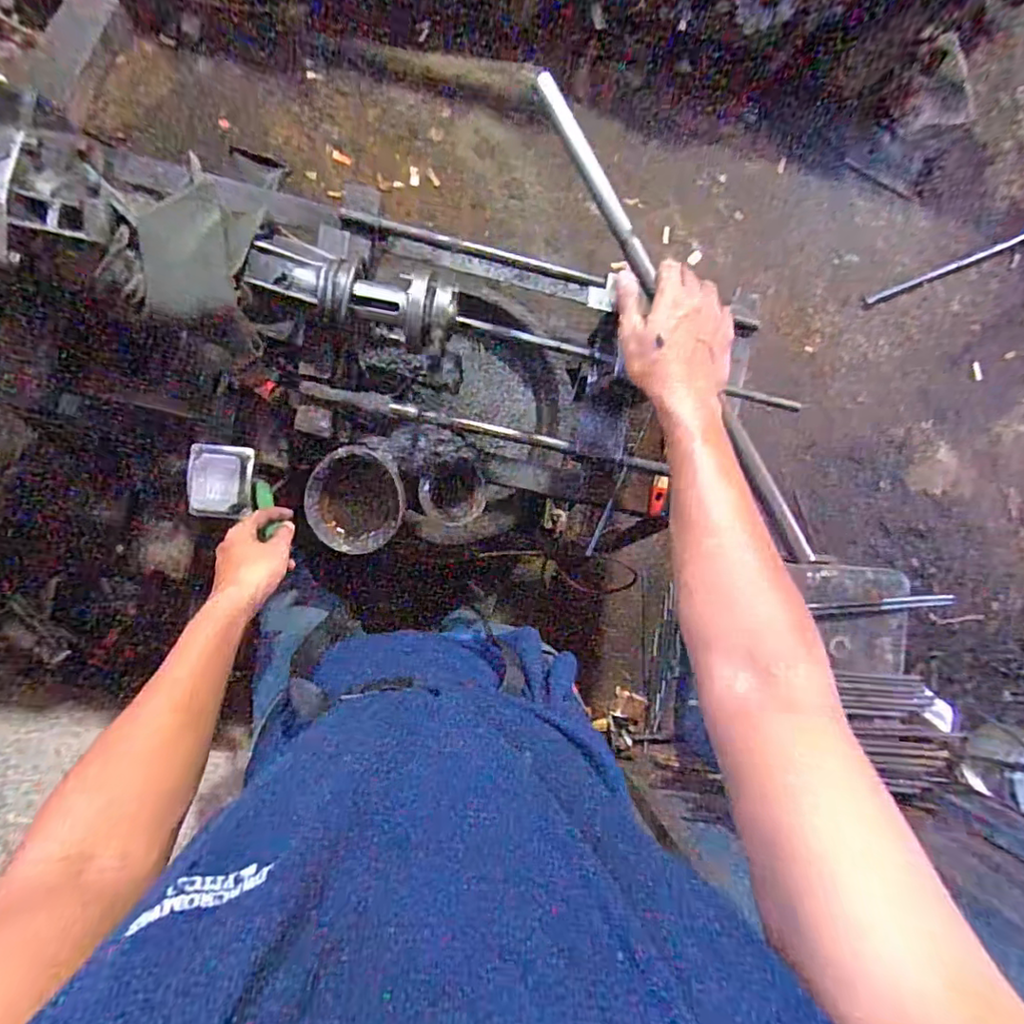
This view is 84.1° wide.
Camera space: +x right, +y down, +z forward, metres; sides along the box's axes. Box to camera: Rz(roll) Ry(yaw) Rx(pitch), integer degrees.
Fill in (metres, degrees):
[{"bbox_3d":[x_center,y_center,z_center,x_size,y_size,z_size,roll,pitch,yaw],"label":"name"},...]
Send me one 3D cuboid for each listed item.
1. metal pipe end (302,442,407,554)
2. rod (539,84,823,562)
[{"bbox_3d":[-0.190,-0.018,0.712,0.127,0.060,0.127,-1,108,-2],"label":"metal pipe end"},{"bbox_3d":[0.148,-0.160,0.499,0.015,0.016,0.470,-32,96,-9],"label":"rod"}]

